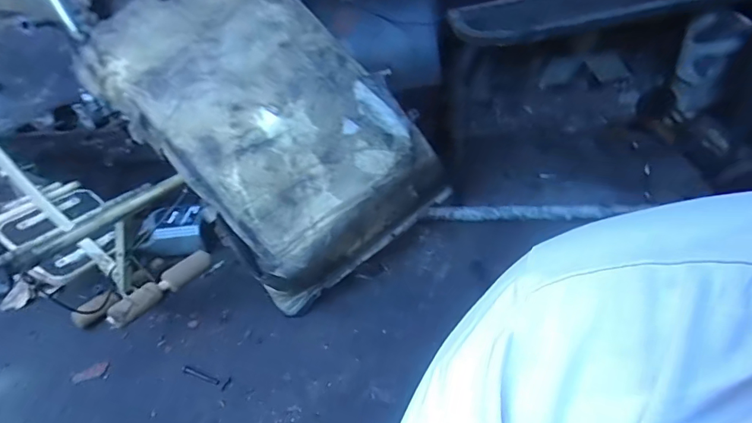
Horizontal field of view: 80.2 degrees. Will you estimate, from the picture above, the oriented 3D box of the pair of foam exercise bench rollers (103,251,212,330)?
[{"bbox_3d":[-0.556,0.196,1.163,0.047,0.051,0.284,16,40,29],"label":"pair of foam exercise bench rollers"}]

